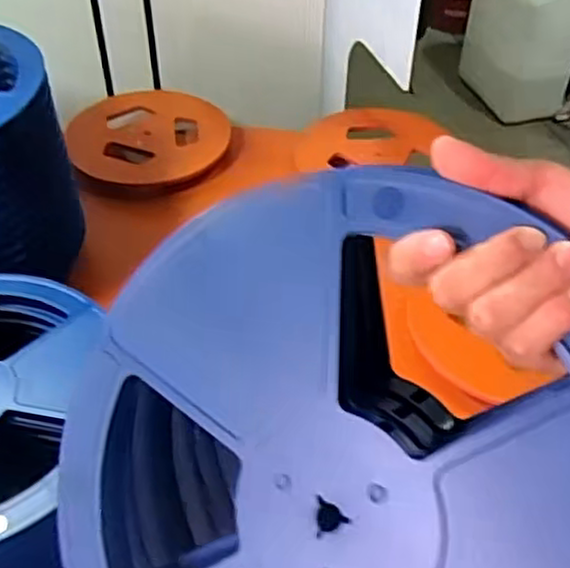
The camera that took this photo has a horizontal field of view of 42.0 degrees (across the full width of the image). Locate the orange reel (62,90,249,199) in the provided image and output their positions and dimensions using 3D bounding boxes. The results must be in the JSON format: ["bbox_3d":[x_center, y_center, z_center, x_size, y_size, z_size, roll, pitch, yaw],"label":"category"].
[{"bbox_3d":[-0.213,-0.249,1.217,0.270,0.040,0.259,-12,47,-12],"label":"orange reel"}]

